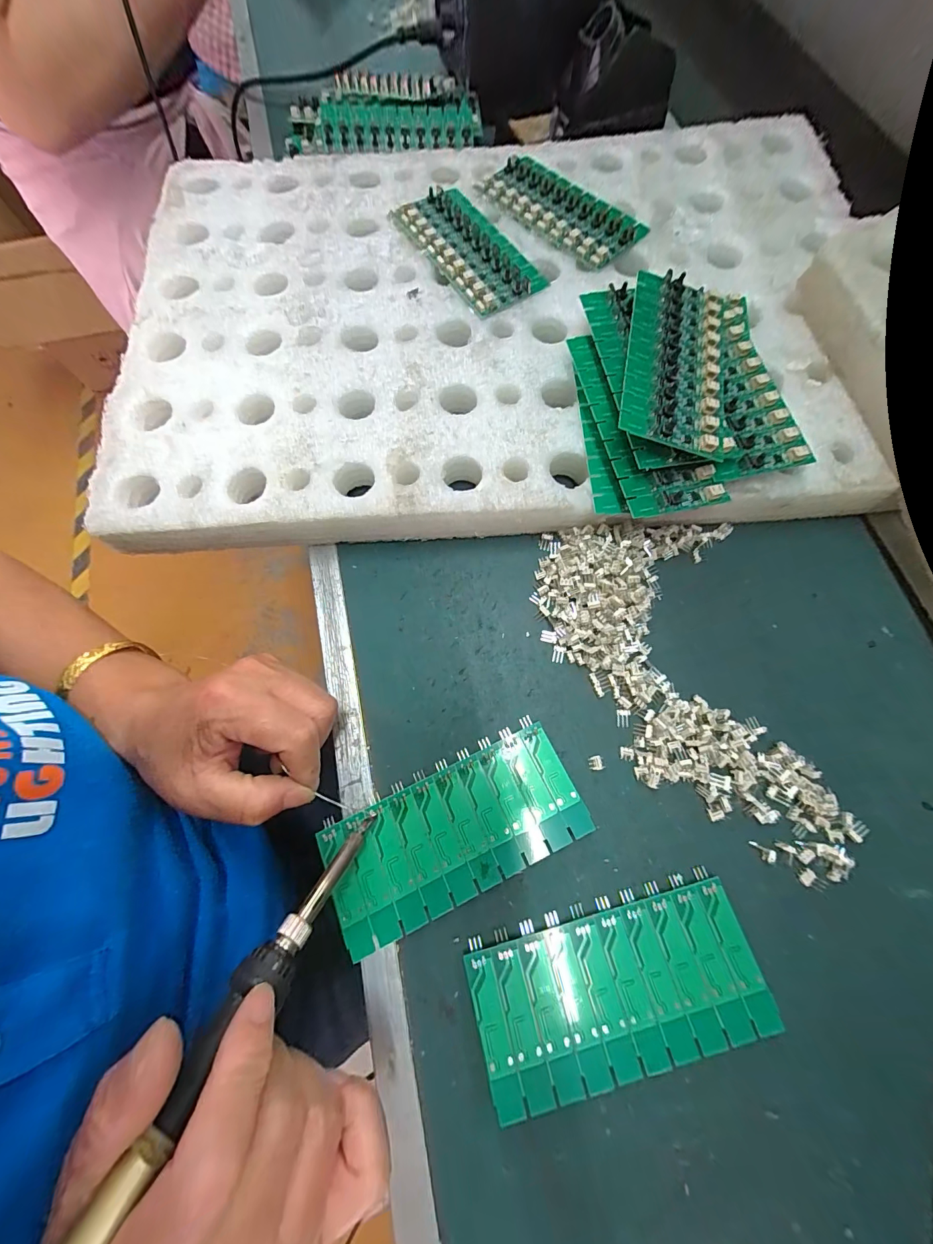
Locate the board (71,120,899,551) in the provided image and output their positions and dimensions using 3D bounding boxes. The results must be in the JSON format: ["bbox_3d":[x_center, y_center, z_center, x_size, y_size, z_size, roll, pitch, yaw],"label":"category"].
[{"bbox_3d":[0.018,-0.239,0.310,0.535,0.031,0.363,-3,73,1],"label":"board"}]

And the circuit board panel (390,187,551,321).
[{"bbox_3d":[0.002,-0.294,0.316,0.065,0.014,0.137,-31,75,-7],"label":"circuit board panel"}]

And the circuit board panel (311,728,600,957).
[{"bbox_3d":[-0.006,0.114,0.220,0.137,0.004,0.062,-24,67,-8],"label":"circuit board panel"}]

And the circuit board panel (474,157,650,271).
[{"bbox_3d":[0.075,-0.337,0.326,0.136,0.006,0.062,43,79,13],"label":"circuit board panel"}]

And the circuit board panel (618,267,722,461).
[{"bbox_3d":[0.128,-0.163,0.247,0.058,0.007,0.136,14,71,-2],"label":"circuit board panel"}]

